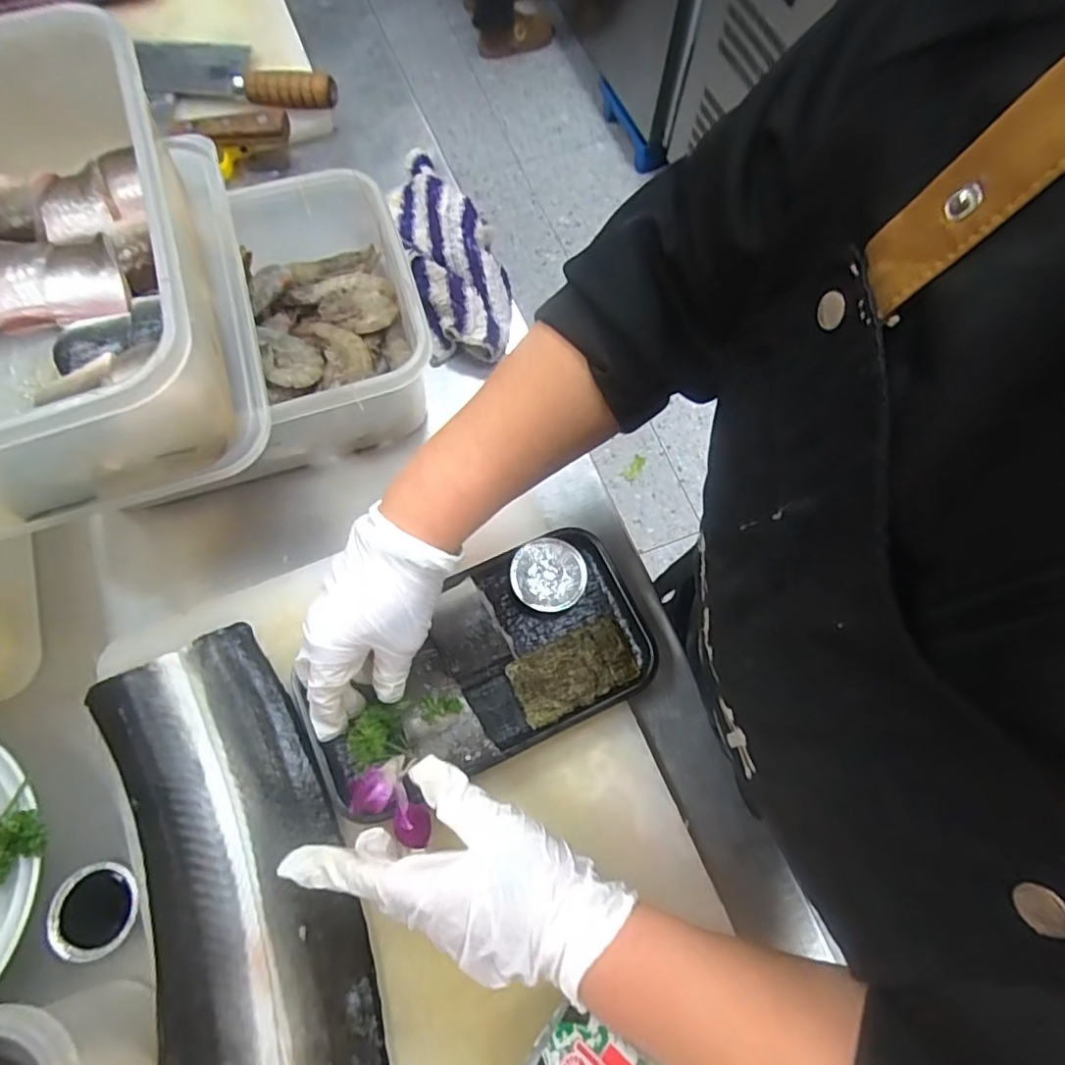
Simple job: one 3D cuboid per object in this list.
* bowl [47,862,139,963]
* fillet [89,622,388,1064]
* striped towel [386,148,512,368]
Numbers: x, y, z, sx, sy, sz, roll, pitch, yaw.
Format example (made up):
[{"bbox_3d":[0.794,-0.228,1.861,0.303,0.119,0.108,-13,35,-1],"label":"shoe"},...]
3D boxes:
[{"bbox_3d":[-0.285,0.248,0.399,0.050,0.017,0.053,0,70,-1],"label":"bowl"},{"bbox_3d":[-0.151,0.307,0.355,0.124,0.033,0.510,-21,72,-9],"label":"fillet"},{"bbox_3d":[-0.082,-0.271,0.584,0.095,0.032,0.244,-14,71,-7],"label":"striped towel"}]

